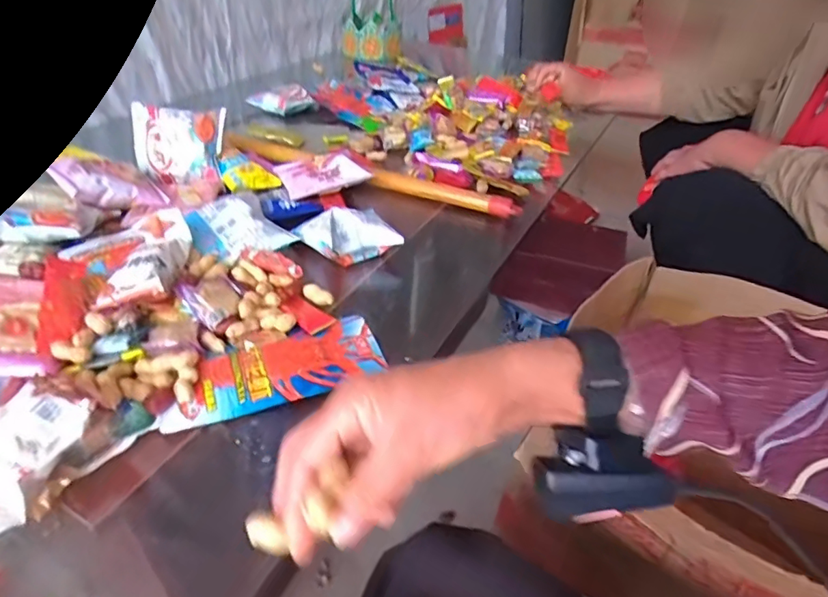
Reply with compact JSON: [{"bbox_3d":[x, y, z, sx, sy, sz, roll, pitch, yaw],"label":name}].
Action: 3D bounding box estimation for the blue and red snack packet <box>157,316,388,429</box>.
[{"bbox_3d":[-0.126,0.062,0.481,0.196,0.021,0.082,-17,42,-24],"label":"blue and red snack packet"}]

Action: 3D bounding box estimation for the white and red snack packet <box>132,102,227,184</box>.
[{"bbox_3d":[-0.327,-0.214,0.723,0.118,0.100,0.022,0,5,-12],"label":"white and red snack packet"}]

